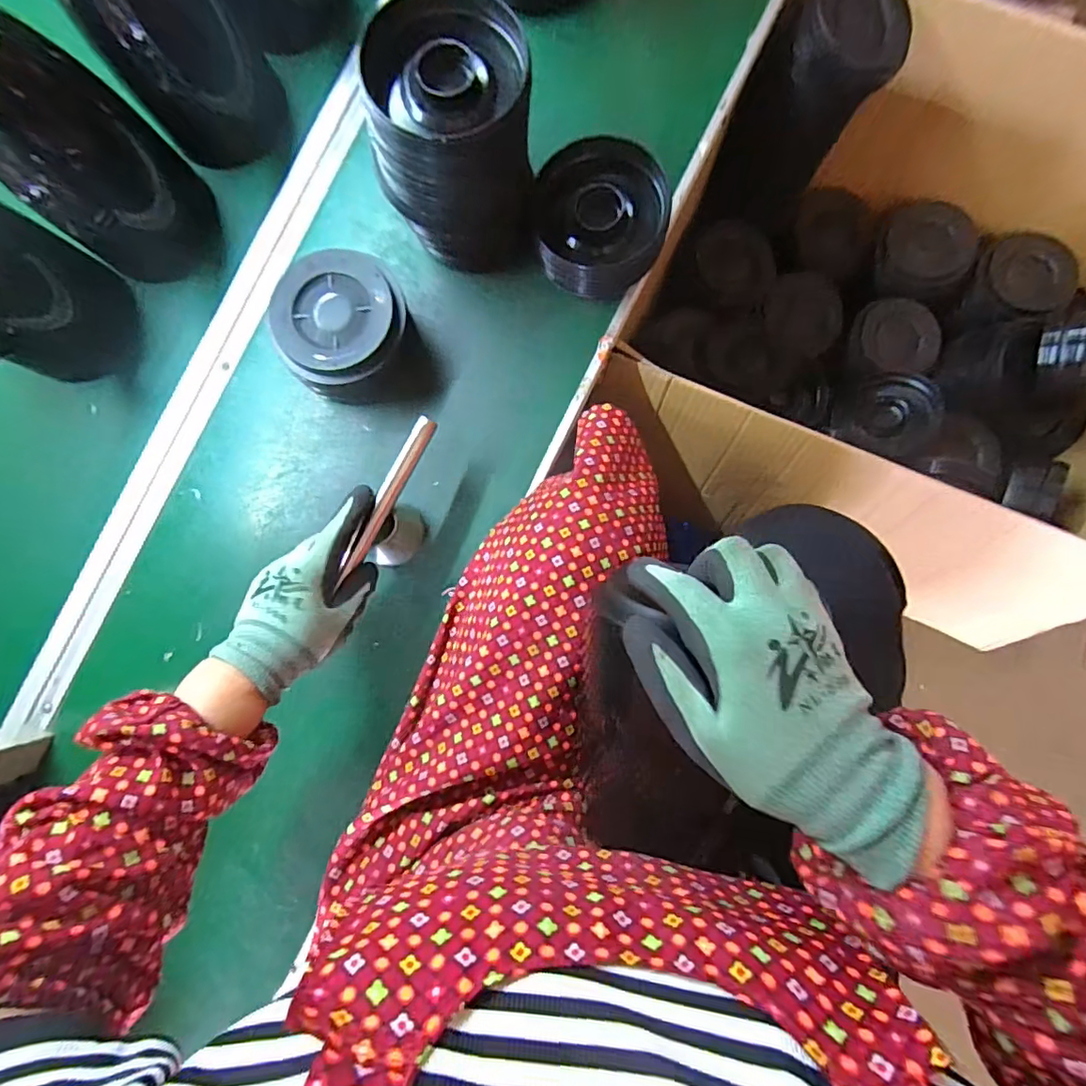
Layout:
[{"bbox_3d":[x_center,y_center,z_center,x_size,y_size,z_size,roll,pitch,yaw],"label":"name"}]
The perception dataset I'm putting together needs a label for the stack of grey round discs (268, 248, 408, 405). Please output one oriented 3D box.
[{"bbox_3d":[-0.182,-0.197,0.506,0.125,0.068,0.120,-15,85,4],"label":"stack of grey round discs"}]

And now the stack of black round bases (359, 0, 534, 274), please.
[{"bbox_3d":[-0.069,-0.330,0.461,0.127,0.165,0.116,0,86,5],"label":"stack of black round bases"}]

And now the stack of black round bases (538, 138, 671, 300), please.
[{"bbox_3d":[0.053,-0.295,0.503,0.120,0.066,0.114,10,87,6],"label":"stack of black round bases"}]

